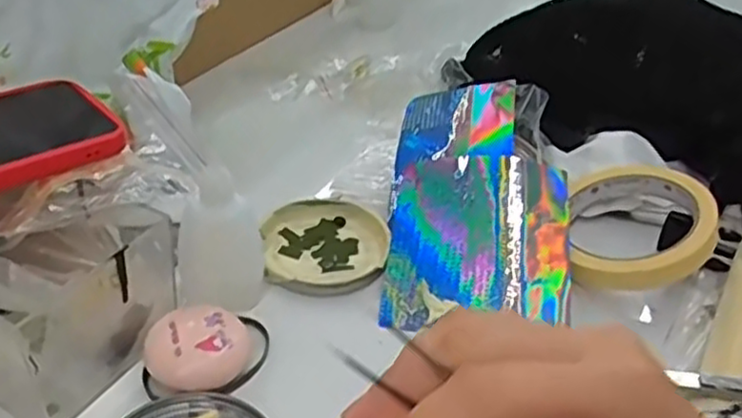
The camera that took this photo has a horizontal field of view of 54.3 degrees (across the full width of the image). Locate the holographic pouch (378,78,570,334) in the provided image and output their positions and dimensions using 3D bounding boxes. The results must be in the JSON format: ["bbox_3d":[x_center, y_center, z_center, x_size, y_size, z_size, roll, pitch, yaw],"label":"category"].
[{"bbox_3d":[0.065,-0.007,0.439,0.103,0.033,0.188,3,54,7],"label":"holographic pouch"}]

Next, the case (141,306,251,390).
[{"bbox_3d":[-0.084,0.068,0.350,0.048,0.021,0.038,4,37,-2],"label":"case"}]

